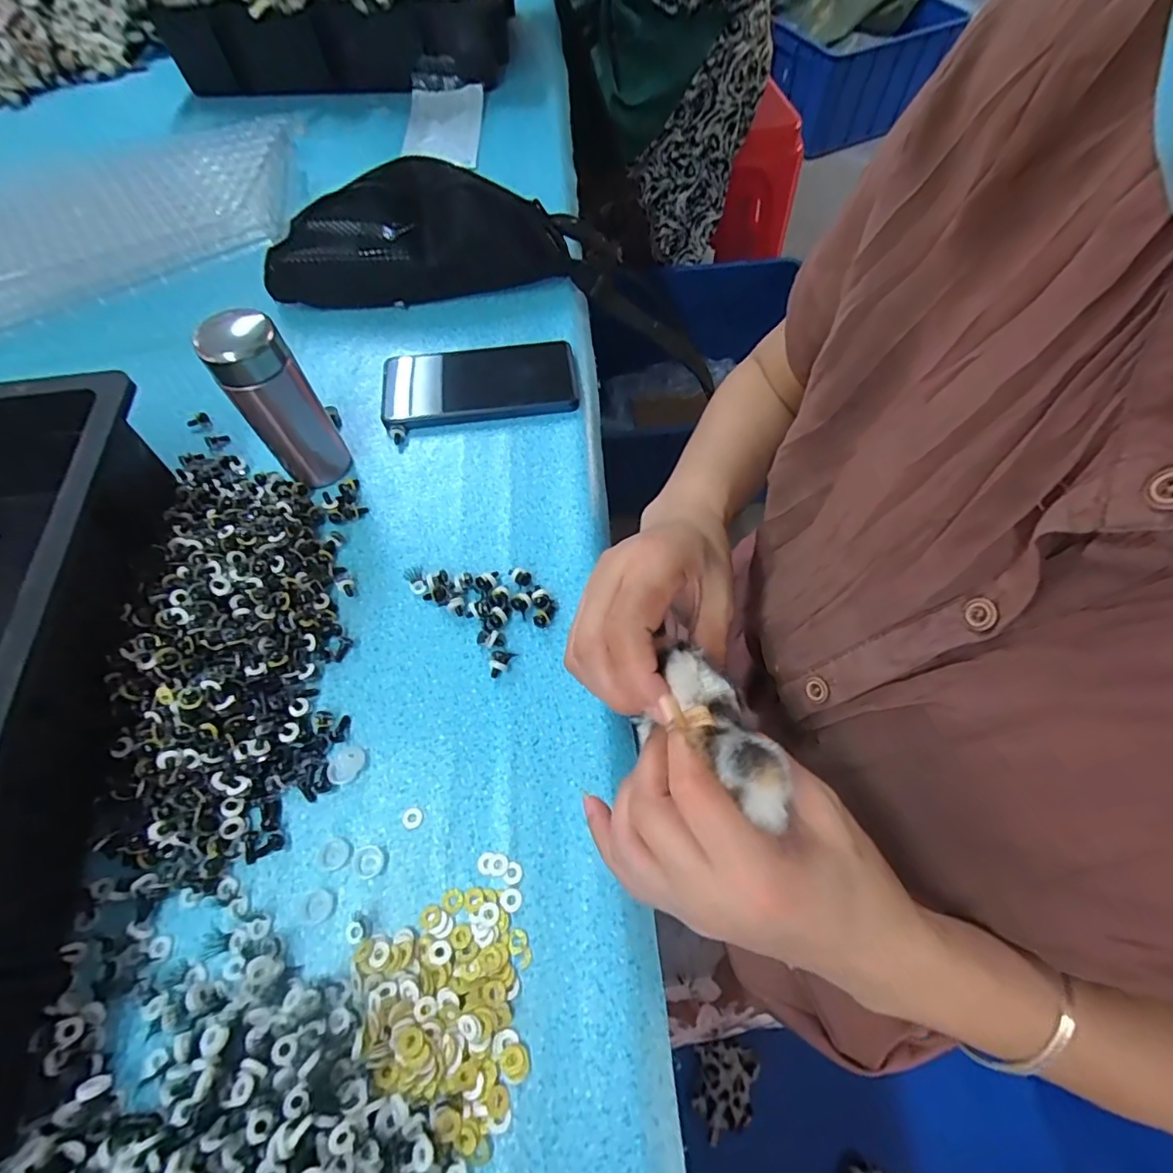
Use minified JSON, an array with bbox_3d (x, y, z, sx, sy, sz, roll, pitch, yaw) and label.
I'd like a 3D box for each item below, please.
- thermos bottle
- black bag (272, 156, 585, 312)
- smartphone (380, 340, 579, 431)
[{"bbox_3d":[-0.218,-0.129,0.395,0.049,0.121,0.052,-34,67,-15],"label":"thermos bottle"},{"bbox_3d":[-0.156,-0.328,0.520,0.286,0.082,0.079,-13,63,-6],"label":"black bag"},{"bbox_3d":[-0.096,-0.179,0.483,0.170,0.017,0.083,-7,63,-3],"label":"smartphone"}]

